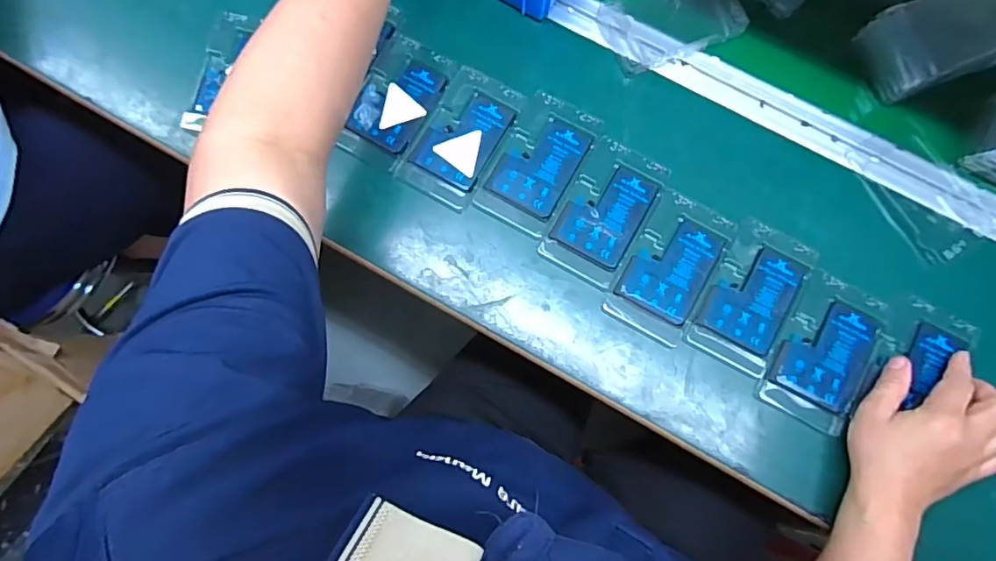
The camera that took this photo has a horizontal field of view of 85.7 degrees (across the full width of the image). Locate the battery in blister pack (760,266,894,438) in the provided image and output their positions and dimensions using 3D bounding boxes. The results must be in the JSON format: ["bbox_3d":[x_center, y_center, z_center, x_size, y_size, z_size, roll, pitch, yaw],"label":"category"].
[{"bbox_3d":[0.284,0.061,0.462,0.072,0.007,0.126,29,80,6],"label":"battery in blister pack"}]

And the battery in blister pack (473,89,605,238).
[{"bbox_3d":[0.039,-0.111,0.496,0.075,0.007,0.127,29,80,6],"label":"battery in blister pack"}]

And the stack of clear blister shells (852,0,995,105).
[{"bbox_3d":[0.409,-0.224,0.491,0.130,0.054,0.080,-21,79,-4],"label":"stack of clear blister shells"}]

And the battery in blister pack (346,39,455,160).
[{"bbox_3d":[-0.094,-0.175,0.511,0.068,0.007,0.106,25,79,5],"label":"battery in blister pack"}]

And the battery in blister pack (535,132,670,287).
[{"bbox_3d":[0.099,-0.063,0.490,0.072,0.015,0.126,29,80,6],"label":"battery in blister pack"}]

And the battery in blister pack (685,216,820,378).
[{"bbox_3d":[0.225,0.013,0.476,0.073,0.012,0.128,28,80,6],"label":"battery in blister pack"}]

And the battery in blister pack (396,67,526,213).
[{"bbox_3d":[-0.034,-0.135,0.506,0.077,0.017,0.127,30,80,6],"label":"battery in blister pack"}]

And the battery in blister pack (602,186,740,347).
[{"bbox_3d":[0.156,-0.013,0.482,0.072,0.015,0.126,29,80,6],"label":"battery in blister pack"}]

